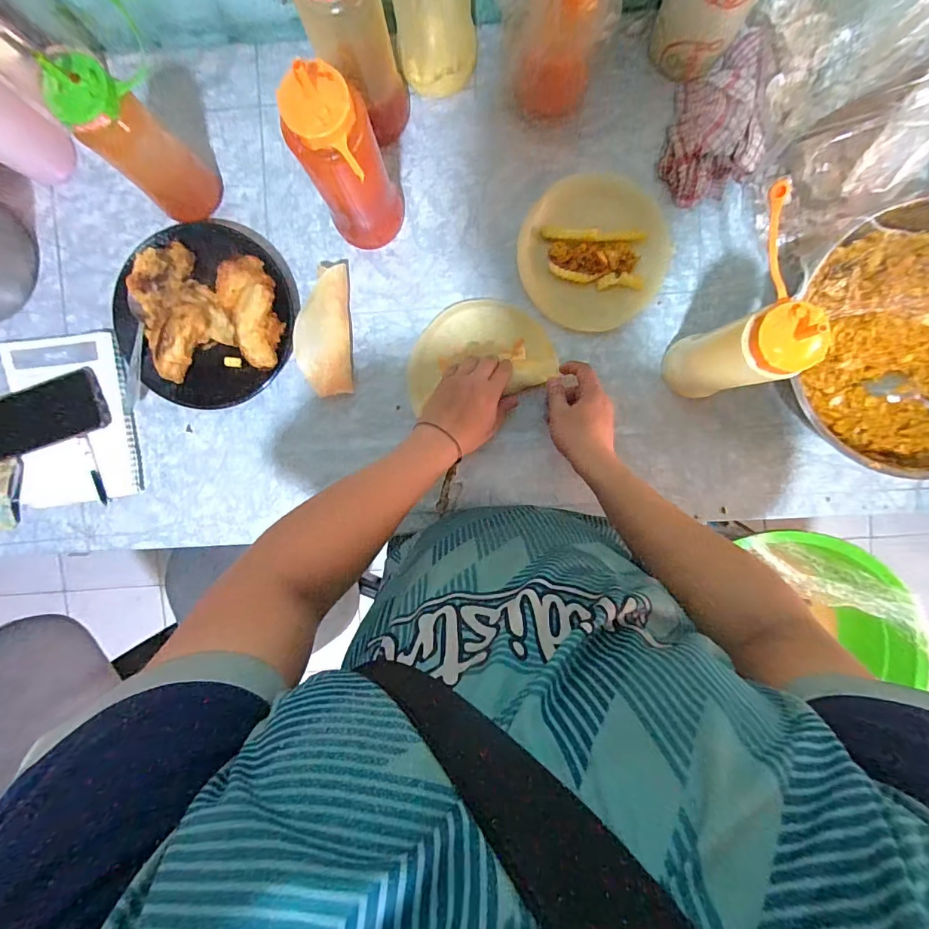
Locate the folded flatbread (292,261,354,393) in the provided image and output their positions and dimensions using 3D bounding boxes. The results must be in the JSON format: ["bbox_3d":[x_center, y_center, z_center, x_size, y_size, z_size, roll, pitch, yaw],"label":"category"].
[{"bbox_3d":[-0.173,-0.167,0.565,0.057,0.047,0.164,-1,94,2],"label":"folded flatbread"}]

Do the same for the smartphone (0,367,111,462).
[{"bbox_3d":[-0.542,-0.065,0.585,0.176,0.016,0.082,-15,93,3],"label":"smartphone"}]

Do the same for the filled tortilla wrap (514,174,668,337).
[{"bbox_3d":[0.158,-0.262,0.563,0.171,0.022,0.181,0,94,2],"label":"filled tortilla wrap"}]

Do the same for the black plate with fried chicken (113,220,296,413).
[{"bbox_3d":[-0.323,-0.188,0.558,0.217,0.072,0.219,0,94,2],"label":"black plate with fried chicken"}]

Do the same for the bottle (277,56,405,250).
[{"bbox_3d":[-0.112,-0.287,0.468,0.077,0.223,0.083,0,94,2],"label":"bottle"}]

